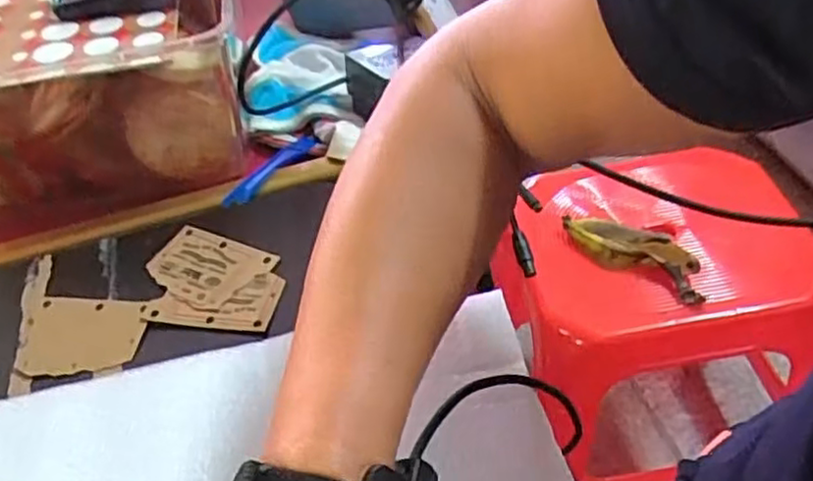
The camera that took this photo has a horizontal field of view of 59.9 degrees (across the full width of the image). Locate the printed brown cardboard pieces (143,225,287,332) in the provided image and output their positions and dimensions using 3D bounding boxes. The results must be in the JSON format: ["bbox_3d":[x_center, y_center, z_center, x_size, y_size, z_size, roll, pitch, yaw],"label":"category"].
[{"bbox_3d":[-0.122,0.021,0.446,0.093,0.004,0.077,3,45,11],"label":"printed brown cardboard pieces"}]

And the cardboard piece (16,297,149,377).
[{"bbox_3d":[-0.198,0.057,0.426,0.082,0.005,0.054,0,44,8],"label":"cardboard piece"}]

